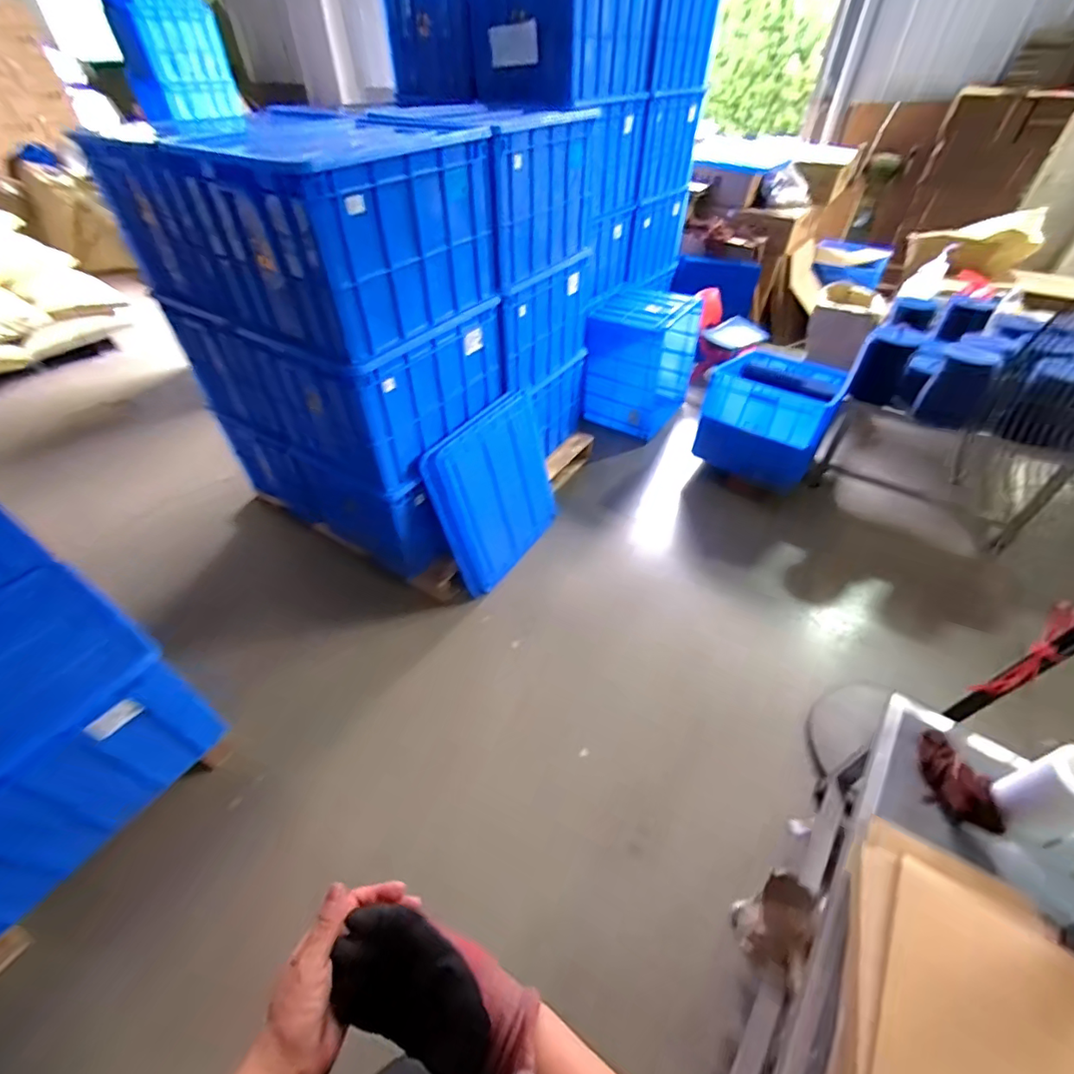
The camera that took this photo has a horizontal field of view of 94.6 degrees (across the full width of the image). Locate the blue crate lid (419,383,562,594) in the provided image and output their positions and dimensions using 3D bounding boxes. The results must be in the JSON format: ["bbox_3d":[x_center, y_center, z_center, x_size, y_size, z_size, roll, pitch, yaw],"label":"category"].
[{"bbox_3d":[-0.127,-0.158,1.795,0.045,0.590,0.544,17,47,40],"label":"blue crate lid"}]

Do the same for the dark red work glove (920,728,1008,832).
[{"bbox_3d":[0.806,0.450,0.948,0.108,0.066,0.179,11,47,11],"label":"dark red work glove"}]

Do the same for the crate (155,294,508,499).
[{"bbox_3d":[-0.601,-0.549,1.640,0.777,0.438,0.579,23,50,21],"label":"crate"}]

